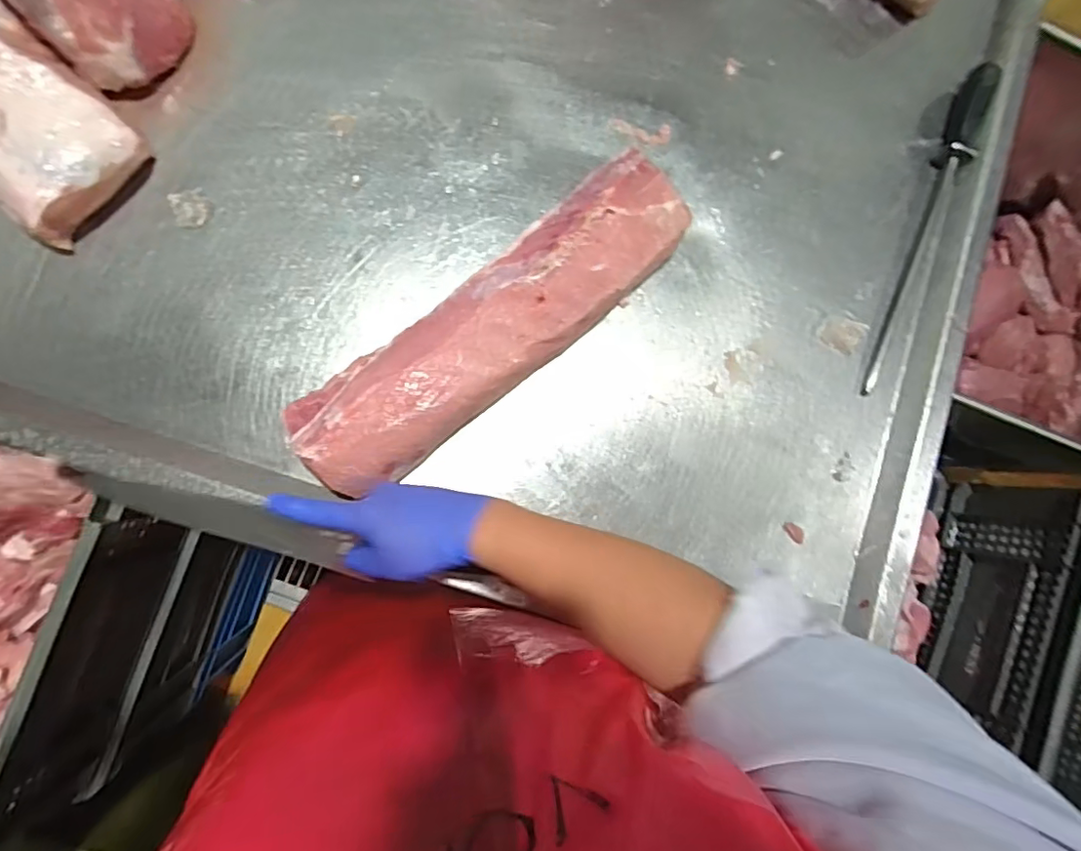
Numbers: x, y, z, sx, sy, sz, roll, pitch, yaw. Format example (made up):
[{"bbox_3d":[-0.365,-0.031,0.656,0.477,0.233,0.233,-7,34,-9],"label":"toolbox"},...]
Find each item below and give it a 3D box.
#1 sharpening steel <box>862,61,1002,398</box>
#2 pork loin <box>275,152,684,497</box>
[{"bbox_3d":[0.443,-0.228,0.632,0.034,0.034,0.405,24,82,-5],"label":"sharpening steel"},{"bbox_3d":[-0.037,-0.105,0.561,0.444,0.071,0.114,-40,91,-9],"label":"pork loin"}]

